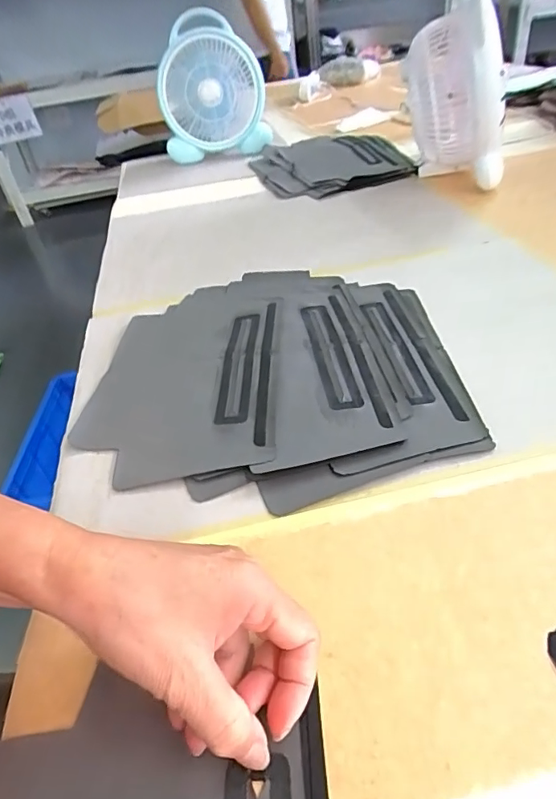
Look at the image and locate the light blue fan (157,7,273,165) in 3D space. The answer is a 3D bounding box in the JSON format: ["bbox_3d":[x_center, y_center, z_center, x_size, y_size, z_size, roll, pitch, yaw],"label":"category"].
[{"bbox_3d":[-0.144,-0.659,1.064,0.220,0.262,0.247,-11,39,-4],"label":"light blue fan"}]

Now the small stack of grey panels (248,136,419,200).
[{"bbox_3d":[0.095,-0.448,0.940,0.268,0.035,0.302,-13,39,-6],"label":"small stack of grey panels"}]

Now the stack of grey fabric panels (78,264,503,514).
[{"bbox_3d":[-0.007,-0.037,0.469,0.326,0.013,0.331,-5,39,3],"label":"stack of grey fabric panels"}]

